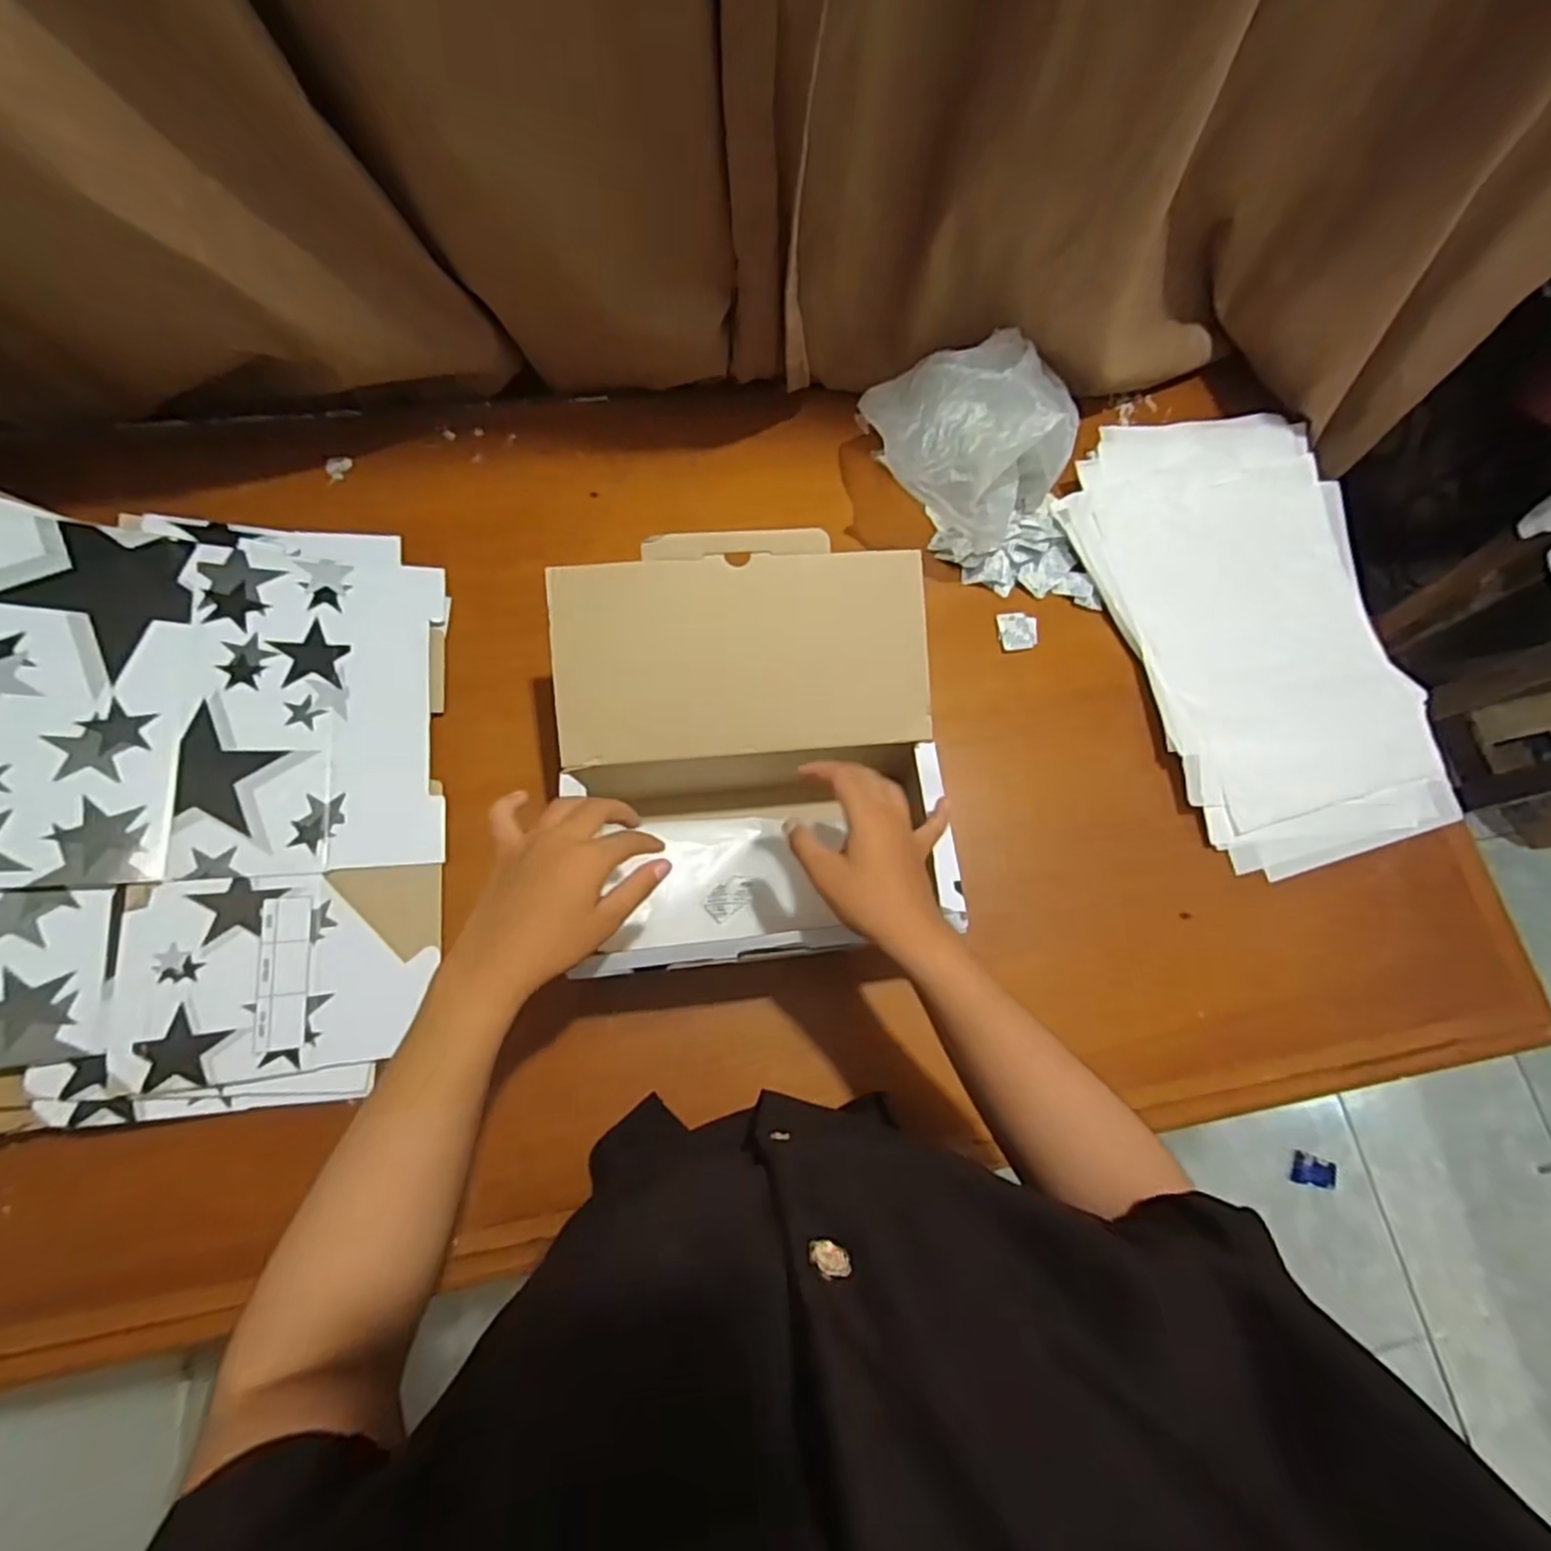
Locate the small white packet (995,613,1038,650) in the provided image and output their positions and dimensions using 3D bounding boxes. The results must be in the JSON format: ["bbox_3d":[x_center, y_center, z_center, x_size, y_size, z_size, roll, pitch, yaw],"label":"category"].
[{"bbox_3d":[0.240,-0.143,0.683,0.037,0.007,0.040,3,69,-1],"label":"small white packet"}]

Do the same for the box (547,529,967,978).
[{"bbox_3d":[-0.017,-0.013,0.533,0.269,0.171,0.277,-5,69,-4],"label":"box"}]

